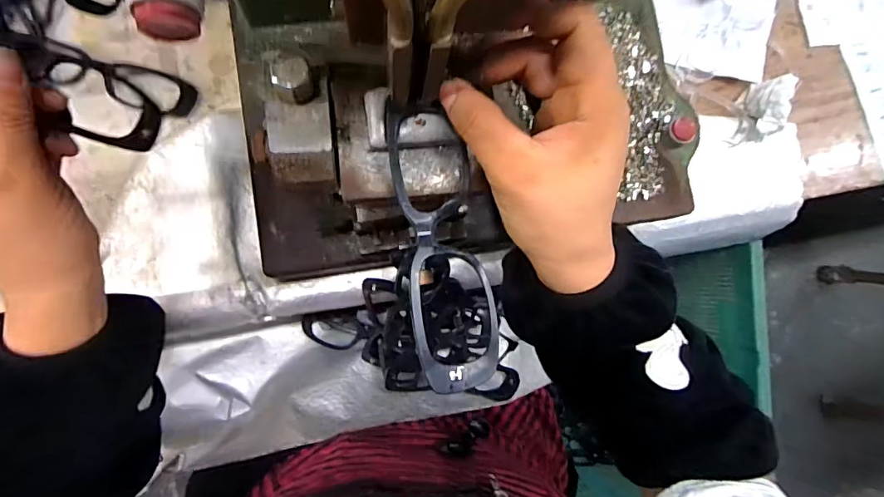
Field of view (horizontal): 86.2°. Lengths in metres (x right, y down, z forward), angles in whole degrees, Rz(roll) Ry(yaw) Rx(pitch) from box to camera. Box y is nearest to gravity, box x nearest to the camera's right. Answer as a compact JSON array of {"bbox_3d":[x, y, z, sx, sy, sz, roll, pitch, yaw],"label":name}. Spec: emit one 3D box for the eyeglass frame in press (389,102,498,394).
[{"bbox_3d":[0.000,-0.004,0.226,0.041,0.010,0.139,-10,77,-7],"label":"eyeglass frame in press"}]

